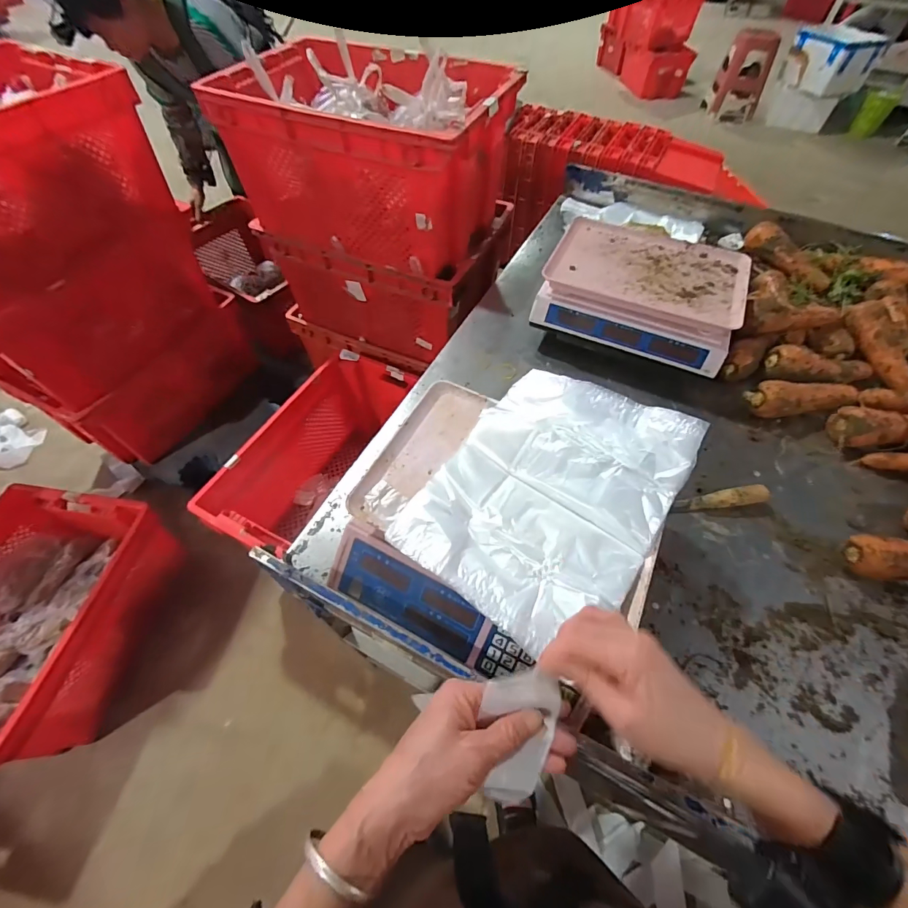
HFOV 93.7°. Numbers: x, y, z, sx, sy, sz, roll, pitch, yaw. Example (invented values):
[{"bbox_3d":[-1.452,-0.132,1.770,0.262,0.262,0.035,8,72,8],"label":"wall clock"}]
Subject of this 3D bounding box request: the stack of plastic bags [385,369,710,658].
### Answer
[{"bbox_3d":[0.104,0.036,0.455,0.232,0.074,0.281,32,61,19],"label":"stack of plastic bags"}]

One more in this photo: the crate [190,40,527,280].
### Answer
[{"bbox_3d":[-0.194,-0.739,1.052,0.601,0.318,0.431,20,58,12],"label":"crate"}]

